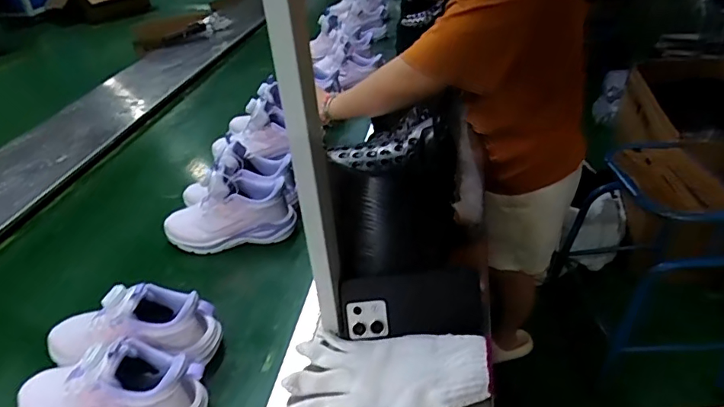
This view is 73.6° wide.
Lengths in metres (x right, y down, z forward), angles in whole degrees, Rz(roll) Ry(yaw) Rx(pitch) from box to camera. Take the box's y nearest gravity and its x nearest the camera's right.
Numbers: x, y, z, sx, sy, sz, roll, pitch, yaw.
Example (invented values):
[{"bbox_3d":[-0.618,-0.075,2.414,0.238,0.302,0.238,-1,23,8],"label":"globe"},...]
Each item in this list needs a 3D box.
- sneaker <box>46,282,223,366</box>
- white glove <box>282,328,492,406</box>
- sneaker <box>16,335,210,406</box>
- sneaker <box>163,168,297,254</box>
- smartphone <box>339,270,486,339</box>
[{"bbox_3d":[-0.279,0.149,0.563,0.208,0.092,0.096,0,27,-3],"label":"sneaker"},{"bbox_3d":[0.027,0.184,0.517,0.212,0.053,0.124,4,28,5],"label":"white glove"},{"bbox_3d":[-0.267,0.194,0.510,0.199,0.100,0.065,1,27,0],"label":"sneaker"},{"bbox_3d":[-0.213,0.011,0.777,0.208,0.123,0.070,0,27,-2],"label":"sneaker"},{"bbox_3d":[0.061,0.121,0.586,0.172,0.075,0.013,0,-12,-6],"label":"smartphone"}]

